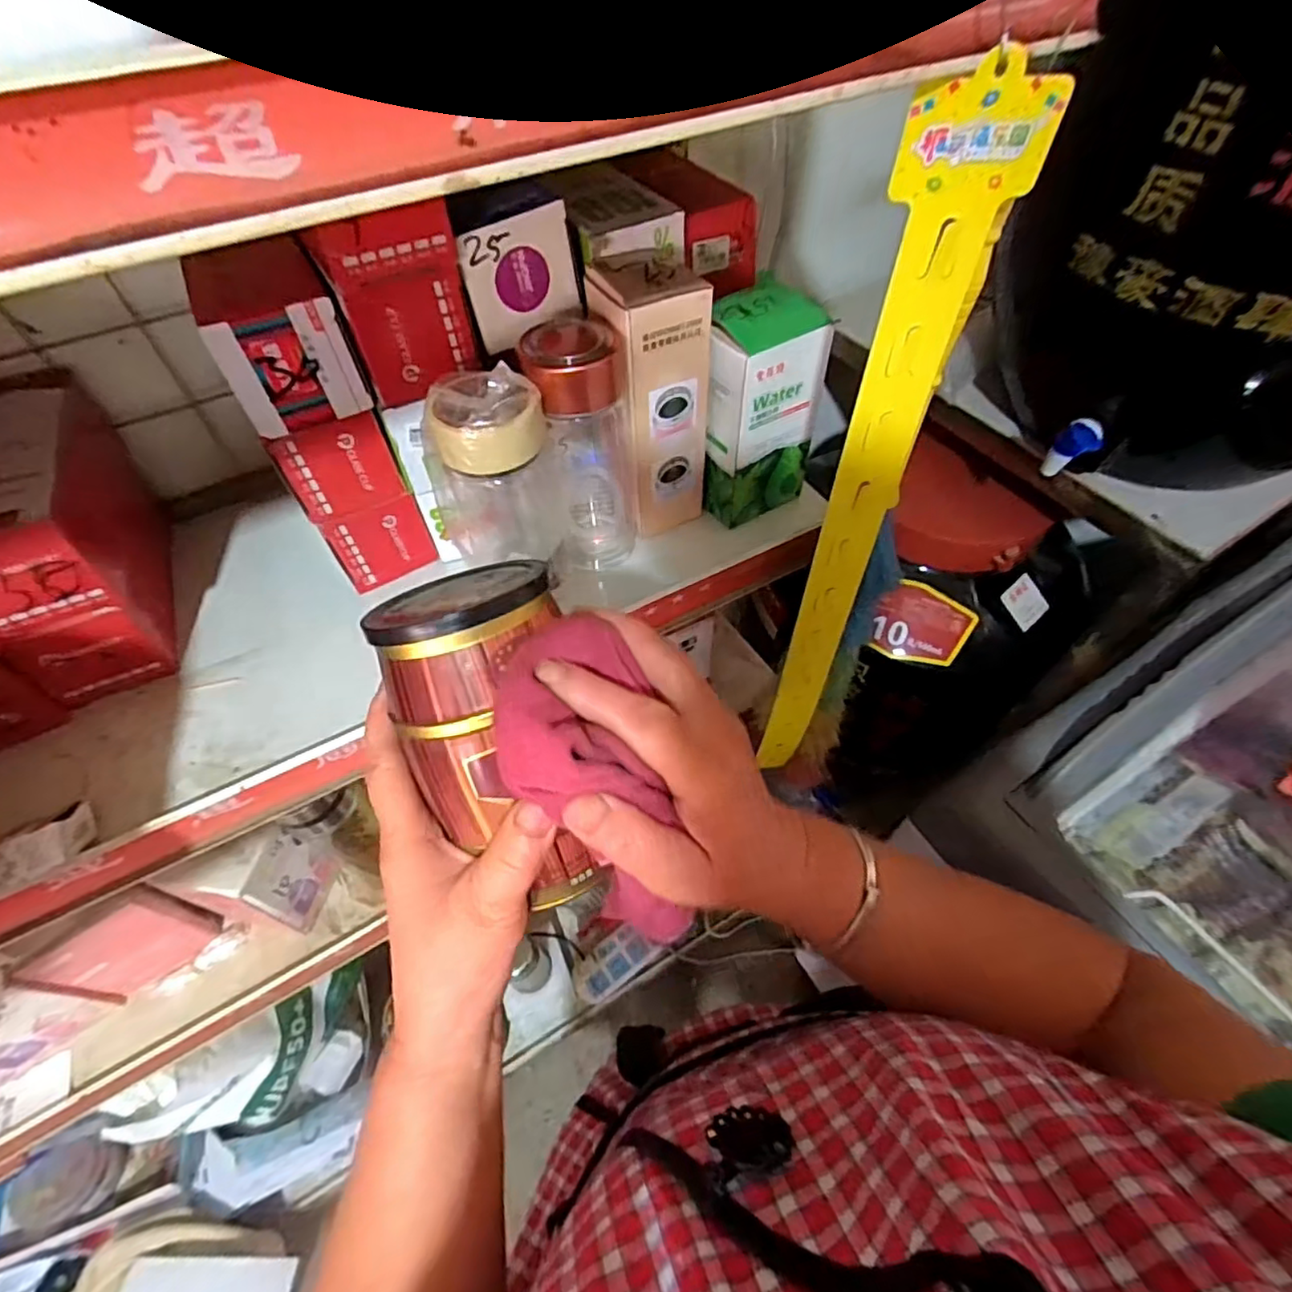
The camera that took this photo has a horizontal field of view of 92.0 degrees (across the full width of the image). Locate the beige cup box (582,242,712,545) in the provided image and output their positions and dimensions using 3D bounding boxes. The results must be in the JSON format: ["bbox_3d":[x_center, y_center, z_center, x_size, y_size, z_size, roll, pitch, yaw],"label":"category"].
[{"bbox_3d":[0.005,-0.175,0.459,0.070,0.187,0.063,-20,56,-14],"label":"beige cup box"}]

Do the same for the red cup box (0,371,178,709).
[{"bbox_3d":[-0.400,-0.079,0.433,0.072,0.135,0.197,-21,56,-14],"label":"red cup box"}]

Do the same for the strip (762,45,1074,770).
[{"bbox_3d":[0.143,-0.054,0.449,0.059,0.535,0.009,-5,51,-2],"label":"strip"}]

